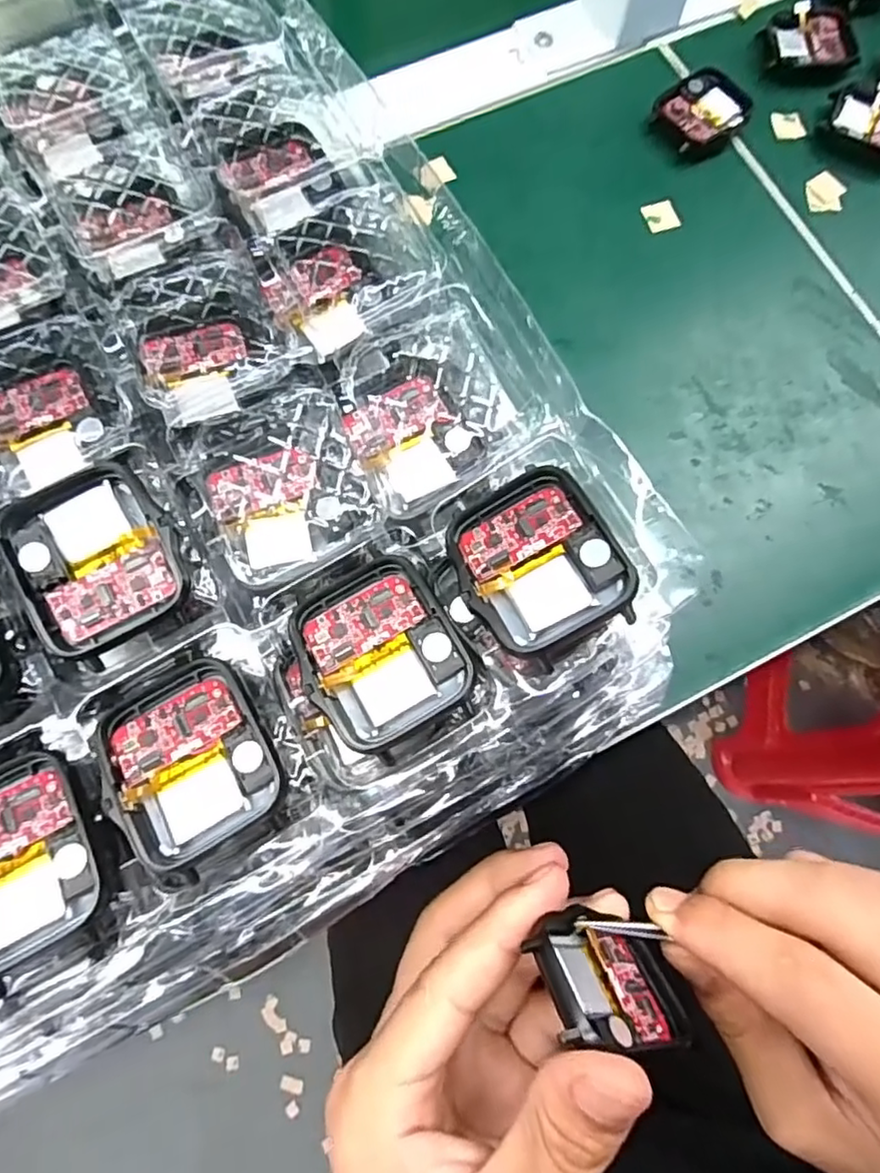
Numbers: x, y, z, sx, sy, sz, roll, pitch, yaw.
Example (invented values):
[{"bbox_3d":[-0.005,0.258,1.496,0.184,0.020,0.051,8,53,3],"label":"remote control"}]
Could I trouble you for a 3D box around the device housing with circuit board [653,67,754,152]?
[{"bbox_3d":[0.129,-0.237,0.308,0.046,0.013,0.038,-39,80,-10],"label":"device housing with circuit board"}]

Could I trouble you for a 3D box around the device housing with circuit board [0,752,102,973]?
[{"bbox_3d":[-0.100,0.063,0.143,0.037,0.010,0.043,-28,78,-8],"label":"device housing with circuit board"}]

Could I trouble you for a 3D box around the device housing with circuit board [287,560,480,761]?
[{"bbox_3d":[-0.015,0.017,0.156,0.037,0.009,0.045,-30,78,-8],"label":"device housing with circuit board"}]

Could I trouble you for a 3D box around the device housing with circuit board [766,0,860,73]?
[{"bbox_3d":[0.191,-0.284,0.319,0.044,0.008,0.038,-7,76,-3],"label":"device housing with circuit board"}]

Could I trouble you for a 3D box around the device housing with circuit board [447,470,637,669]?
[{"bbox_3d":[0.025,-0.006,0.155,0.037,0.006,0.046,-31,70,7],"label":"device housing with circuit board"}]

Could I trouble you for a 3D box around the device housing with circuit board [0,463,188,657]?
[{"bbox_3d":[-0.088,-0.009,0.156,0.037,0.007,0.044,-26,78,-8],"label":"device housing with circuit board"}]

